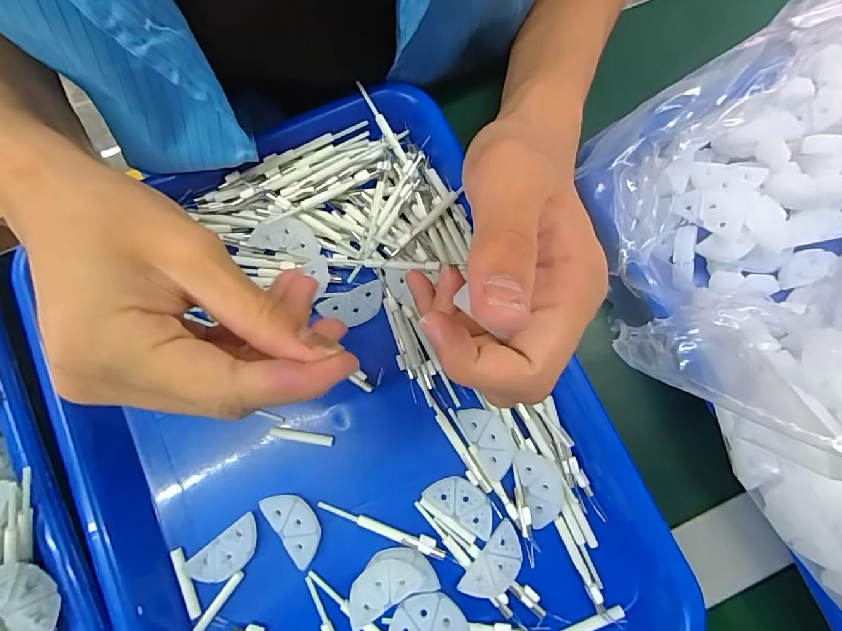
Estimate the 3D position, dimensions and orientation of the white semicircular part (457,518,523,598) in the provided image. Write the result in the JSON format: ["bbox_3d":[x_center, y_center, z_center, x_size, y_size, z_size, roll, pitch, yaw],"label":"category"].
[{"bbox_3d":[0.038,0.125,0.222,0.019,0.007,0.038,39,81,7],"label":"white semicircular part"}]

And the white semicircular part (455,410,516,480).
[{"bbox_3d":[0.037,0.065,0.235,0.020,0.006,0.038,-29,80,-6],"label":"white semicircular part"}]

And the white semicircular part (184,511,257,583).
[{"bbox_3d":[-0.099,0.121,0.226,0.037,0.006,0.020,-37,81,-7],"label":"white semicircular part"}]

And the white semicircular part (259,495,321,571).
[{"bbox_3d":[-0.065,0.108,0.230,0.020,0.005,0.038,-34,81,-7],"label":"white semicircular part"}]

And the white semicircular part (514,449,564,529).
[{"bbox_3d":[0.062,0.087,0.229,0.020,0.005,0.037,-13,79,-3],"label":"white semicircular part"}]

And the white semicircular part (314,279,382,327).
[{"bbox_3d":[-0.038,-0.005,0.253,0.038,0.004,0.020,-23,80,-5],"label":"white semicircular part"}]

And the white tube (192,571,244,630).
[{"bbox_3d":[-0.102,0.145,0.223,0.006,0.004,0.035,36,81,6],"label":"white tube"}]

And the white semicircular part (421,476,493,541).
[{"bbox_3d":[0.022,0.096,0.231,0.038,0.004,0.020,33,80,6],"label":"white semicircular part"}]

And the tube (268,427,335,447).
[{"bbox_3d":[-0.065,0.065,0.240,0.034,0.004,0.005,10,79,2],"label":"tube"}]

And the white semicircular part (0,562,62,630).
[{"bbox_3d":[-0.167,0.118,0.187,0.005,0.020,0.038,-36,100,20],"label":"white semicircular part"}]

